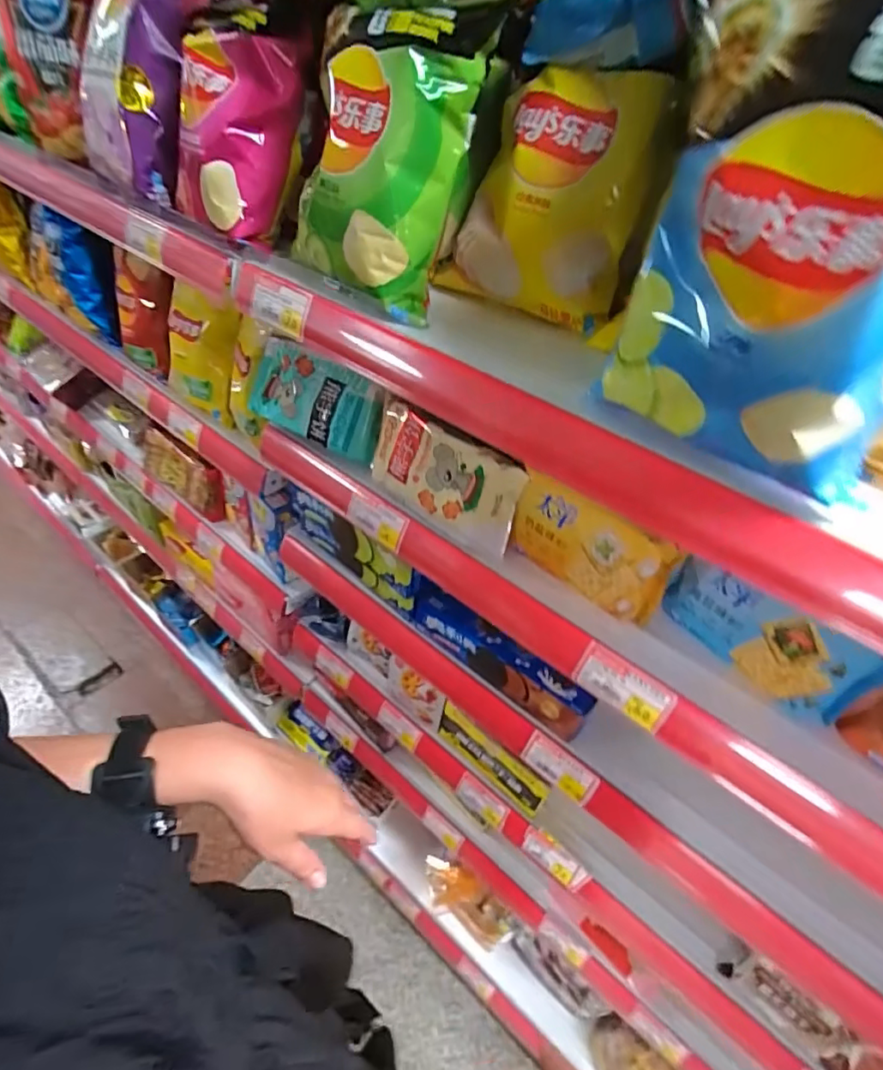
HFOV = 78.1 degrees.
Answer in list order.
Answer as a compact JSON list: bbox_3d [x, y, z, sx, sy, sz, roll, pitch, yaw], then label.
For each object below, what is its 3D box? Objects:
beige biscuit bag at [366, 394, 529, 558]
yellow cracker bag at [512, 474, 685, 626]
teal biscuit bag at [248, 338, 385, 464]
[{"bbox_3d":[0.002,-0.055,0.508,0.157,0.090,0.042,33,29,25],"label":"beige biscuit bag"},{"bbox_3d":[0.118,0.012,0.446,0.134,0.088,0.023,29,48,21],"label":"yellow cracker bag"},{"bbox_3d":[-0.139,-0.146,0.580,0.183,0.088,0.035,27,14,19],"label":"teal biscuit bag"}]

